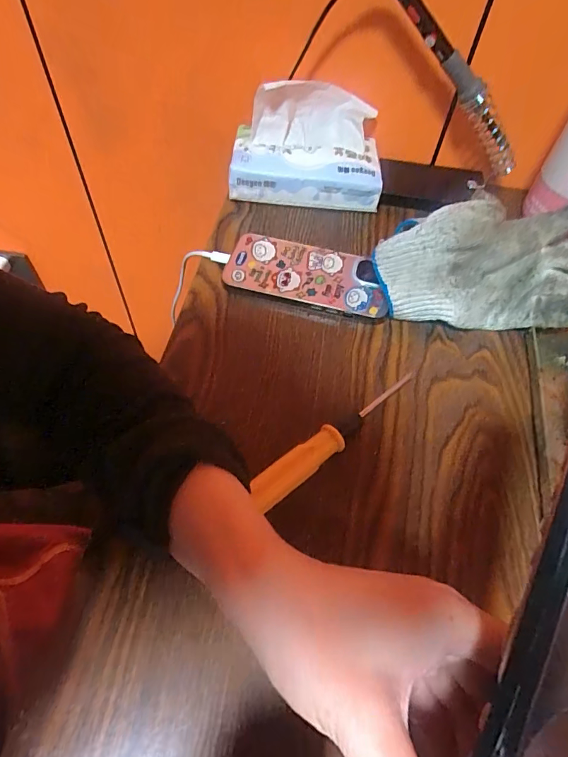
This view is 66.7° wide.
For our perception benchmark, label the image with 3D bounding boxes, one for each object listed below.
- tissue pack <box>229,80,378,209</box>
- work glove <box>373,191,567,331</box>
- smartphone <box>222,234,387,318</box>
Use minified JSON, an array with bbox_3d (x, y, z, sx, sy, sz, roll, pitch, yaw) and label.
[{"bbox_3d":[0.023,-0.229,0.424,0.147,0.081,0.083,4,58,0],"label":"tissue pack"},{"bbox_3d":[0.171,-0.088,0.336,0.188,0.023,0.096,1,100,1],"label":"work glove"},{"bbox_3d":[0.020,-0.090,0.375,0.137,0.014,0.063,13,58,5],"label":"smartphone"}]

